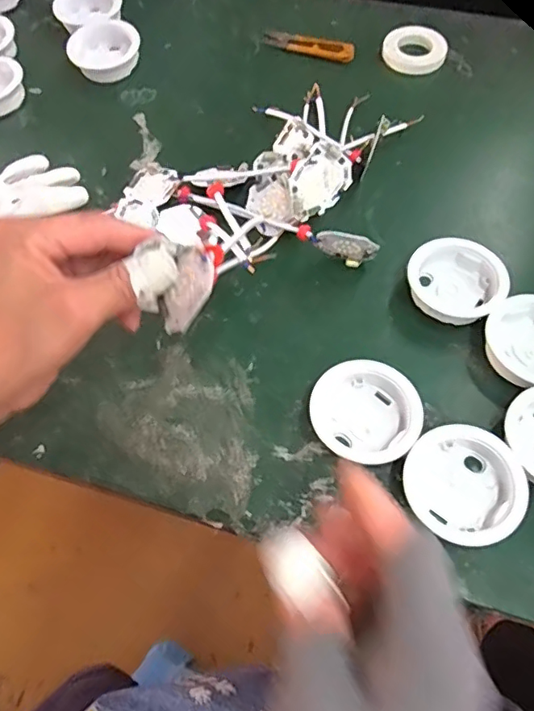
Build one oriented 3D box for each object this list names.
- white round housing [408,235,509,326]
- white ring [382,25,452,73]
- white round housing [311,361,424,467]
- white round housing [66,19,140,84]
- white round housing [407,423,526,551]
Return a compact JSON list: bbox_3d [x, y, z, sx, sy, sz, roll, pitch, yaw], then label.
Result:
[{"bbox_3d":[0.145,-0.055,0.413,0.064,0.025,0.070,-1,63,1],"label":"white round housing"},{"bbox_3d":[0.153,-0.319,0.557,0.066,0.009,0.066,-2,63,1],"label":"white ring"},{"bbox_3d":[0.068,0.040,0.368,0.072,0.024,0.066,-1,63,1],"label":"white round housing"},{"bbox_3d":[-0.169,-0.319,0.564,0.071,0.026,0.071,-1,63,1],"label":"white round housing"},{"bbox_3d":[0.125,0.082,0.342,0.067,0.024,0.071,-1,63,1],"label":"white round housing"}]

